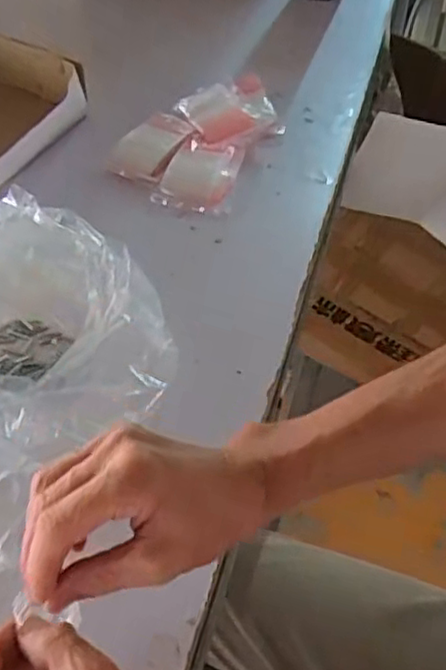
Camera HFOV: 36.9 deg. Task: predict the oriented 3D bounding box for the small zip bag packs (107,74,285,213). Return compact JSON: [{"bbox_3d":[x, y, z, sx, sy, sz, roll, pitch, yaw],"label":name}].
[{"bbox_3d":[-0.020,-0.212,0.699,0.131,0.024,0.212,20,52,17],"label":"small zip bag packs"}]

